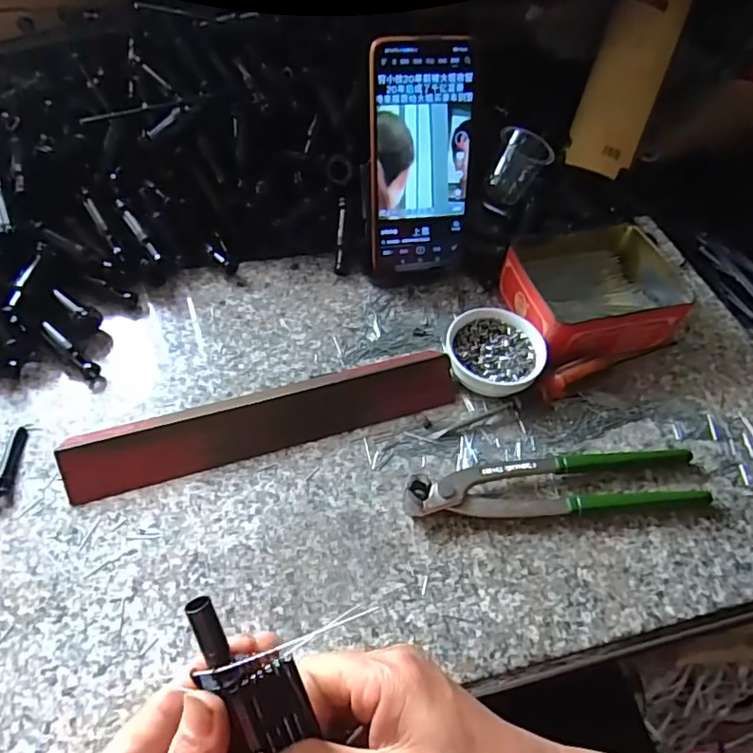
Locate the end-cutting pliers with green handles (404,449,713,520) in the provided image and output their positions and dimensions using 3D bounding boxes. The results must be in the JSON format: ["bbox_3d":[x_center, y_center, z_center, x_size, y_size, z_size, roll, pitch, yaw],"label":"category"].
[{"bbox_3d":[0.119,0.069,0.367,0.198,0.018,0.044,-3,54,-7],"label":"end-cutting pliers with green handles"}]

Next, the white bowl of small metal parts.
[{"bbox_3d":[0.087,-0.016,0.418,0.070,0.026,0.071,2,53,-3],"label":"white bowl of small metal parts"}]

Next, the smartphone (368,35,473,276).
[{"bbox_3d":[0.033,-0.156,0.419,0.075,0.164,0.004,-6,32,-8],"label":"smartphone"}]

